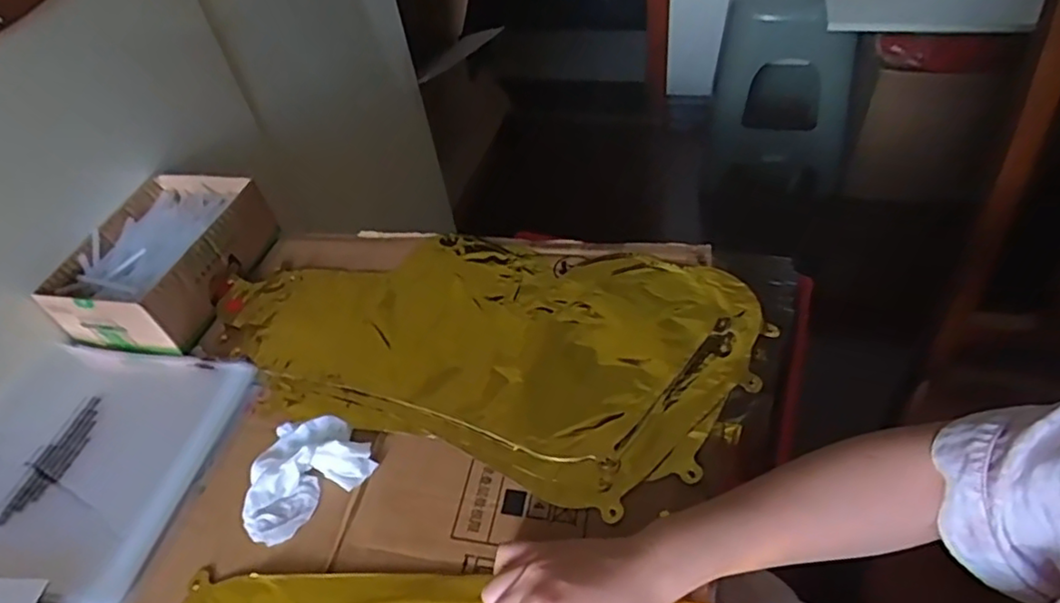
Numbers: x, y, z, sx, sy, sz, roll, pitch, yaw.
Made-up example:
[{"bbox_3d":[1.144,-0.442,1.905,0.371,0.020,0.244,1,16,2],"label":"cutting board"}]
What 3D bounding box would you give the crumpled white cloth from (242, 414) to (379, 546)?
[{"bbox_3d":[-0.172,0.121,0.465,0.077,0.027,0.093,33,58,32],"label":"crumpled white cloth"}]

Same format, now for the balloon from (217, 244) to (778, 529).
[{"bbox_3d":[-0.045,0.022,0.561,0.457,0.016,0.245,14,50,20],"label":"balloon"}]

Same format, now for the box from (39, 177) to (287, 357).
[{"bbox_3d":[-0.360,-0.046,0.634,0.140,0.065,0.190,8,48,15],"label":"box"}]

